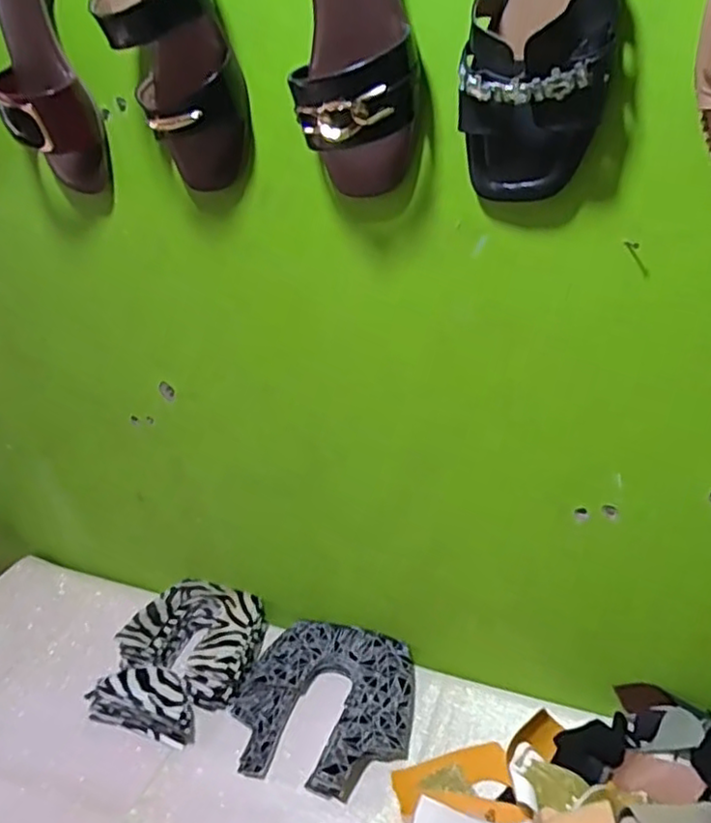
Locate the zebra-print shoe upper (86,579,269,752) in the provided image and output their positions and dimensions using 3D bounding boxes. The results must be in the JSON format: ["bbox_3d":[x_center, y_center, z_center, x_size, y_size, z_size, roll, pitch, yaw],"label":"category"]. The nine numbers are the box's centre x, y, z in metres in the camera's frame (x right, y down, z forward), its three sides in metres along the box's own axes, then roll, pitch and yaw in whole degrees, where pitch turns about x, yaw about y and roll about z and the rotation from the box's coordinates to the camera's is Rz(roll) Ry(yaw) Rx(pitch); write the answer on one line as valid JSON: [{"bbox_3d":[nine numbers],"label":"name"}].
[{"bbox_3d":[-0.208,0.299,0.809,0.170,0.054,0.192,6,31,18],"label":"zebra-print shoe upper"}]

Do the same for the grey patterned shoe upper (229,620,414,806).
[{"bbox_3d":[-0.035,0.322,0.736,0.196,0.034,0.181,5,31,17],"label":"grey patterned shoe upper"}]

